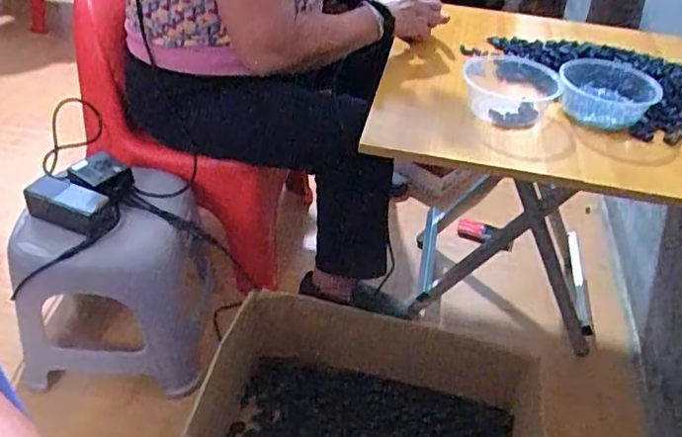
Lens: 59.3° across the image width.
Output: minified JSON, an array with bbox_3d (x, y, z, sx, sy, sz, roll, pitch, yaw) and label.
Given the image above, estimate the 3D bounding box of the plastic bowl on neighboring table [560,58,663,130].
[{"bbox_3d":[0.391,-0.187,0.885,0.138,0.062,0.133,16,41,14],"label":"plastic bowl on neighboring table"}]

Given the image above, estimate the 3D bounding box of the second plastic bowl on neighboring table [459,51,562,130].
[{"bbox_3d":[0.261,-0.202,0.930,0.127,0.070,0.152,6,40,2],"label":"second plastic bowl on neighboring table"}]

